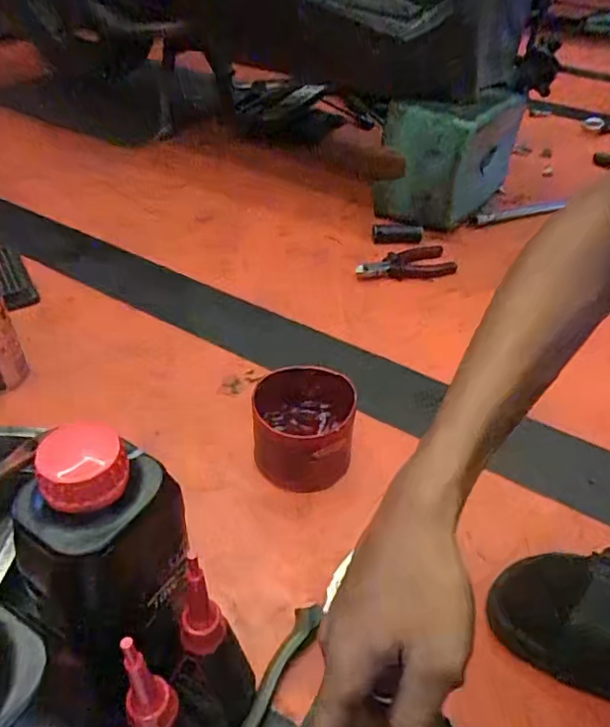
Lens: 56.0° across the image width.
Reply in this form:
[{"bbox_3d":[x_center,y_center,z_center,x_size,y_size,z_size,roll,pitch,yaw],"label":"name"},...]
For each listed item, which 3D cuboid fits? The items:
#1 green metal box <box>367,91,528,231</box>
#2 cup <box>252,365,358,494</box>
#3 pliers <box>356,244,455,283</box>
[{"bbox_3d":[0.249,-0.357,0.975,0.138,0.182,0.253,28,47,25],"label":"green metal box"},{"bbox_3d":[-0.001,0.062,0.574,0.102,0.079,0.095,2,41,-2],"label":"cup"},{"bbox_3d":[0.147,-0.151,0.863,0.155,0.019,0.064,-8,43,-14],"label":"pliers"}]

